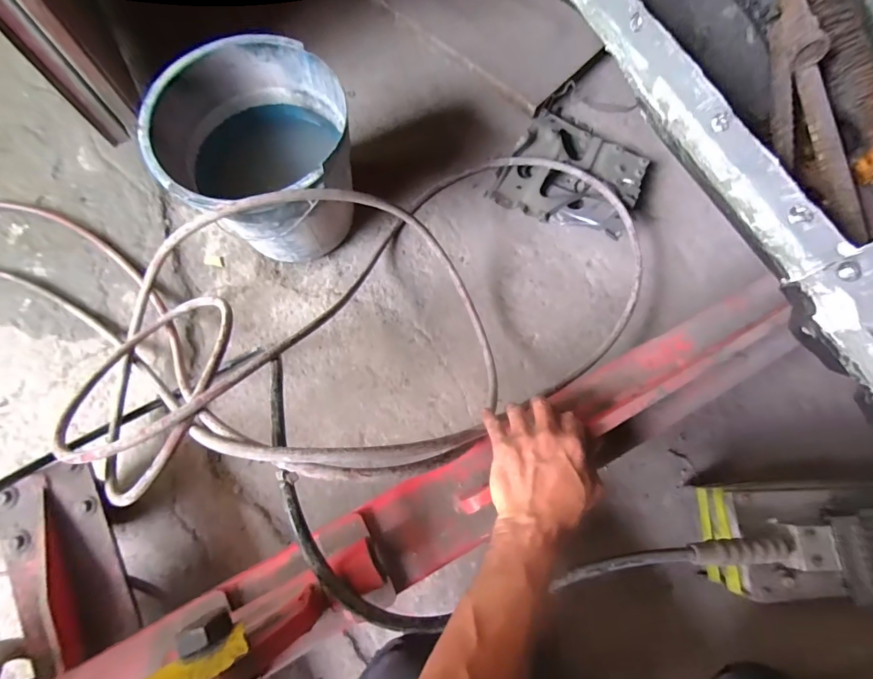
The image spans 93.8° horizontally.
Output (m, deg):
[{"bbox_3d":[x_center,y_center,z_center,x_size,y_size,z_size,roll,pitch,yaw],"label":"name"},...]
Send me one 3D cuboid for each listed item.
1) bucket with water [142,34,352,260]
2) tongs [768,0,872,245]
[{"bbox_3d":[-0.262,-0.265,0.659,0.256,0.253,0.264,-18,75,-8],"label":"bucket with water"},{"bbox_3d":[0.217,-0.153,0.242,0.039,0.022,0.204,4,74,-2],"label":"tongs"}]

